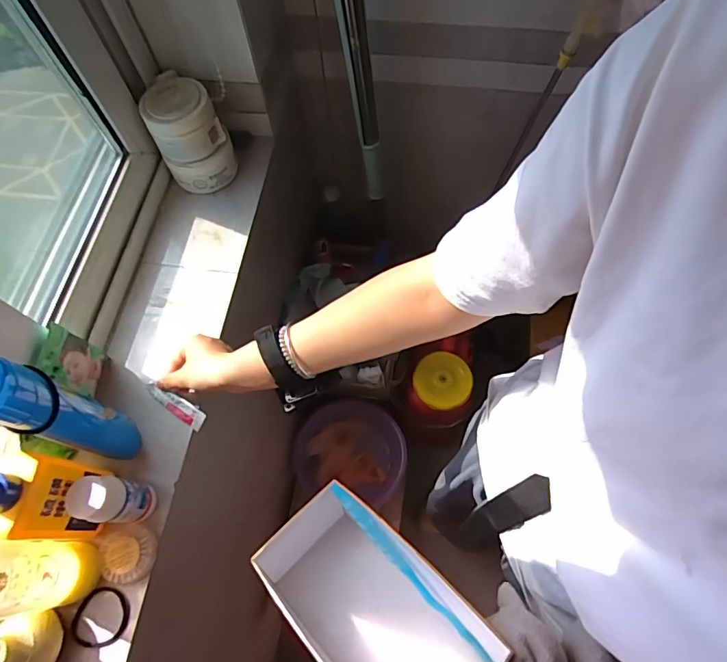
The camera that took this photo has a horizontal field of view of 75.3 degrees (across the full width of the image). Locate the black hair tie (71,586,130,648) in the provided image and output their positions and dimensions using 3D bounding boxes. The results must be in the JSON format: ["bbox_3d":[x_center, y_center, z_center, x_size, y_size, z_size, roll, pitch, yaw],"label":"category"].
[{"bbox_3d":[-0.265,0.287,0.475,0.055,0.006,0.053,-2,66,1],"label":"black hair tie"}]

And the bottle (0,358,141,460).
[{"bbox_3d":[-0.281,0.077,0.443,0.064,0.206,0.045,31,71,14],"label":"bottle"}]

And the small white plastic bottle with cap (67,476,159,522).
[{"bbox_3d":[-0.244,0.167,0.469,0.036,0.105,0.041,5,66,3],"label":"small white plastic bottle with cap"}]

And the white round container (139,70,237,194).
[{"bbox_3d":[-0.238,-0.272,0.648,0.093,0.117,0.107,-28,68,-10],"label":"white round container"}]

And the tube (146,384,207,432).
[{"bbox_3d":[-0.219,0.086,0.546,0.079,0.012,0.020,31,70,6],"label":"tube"}]

